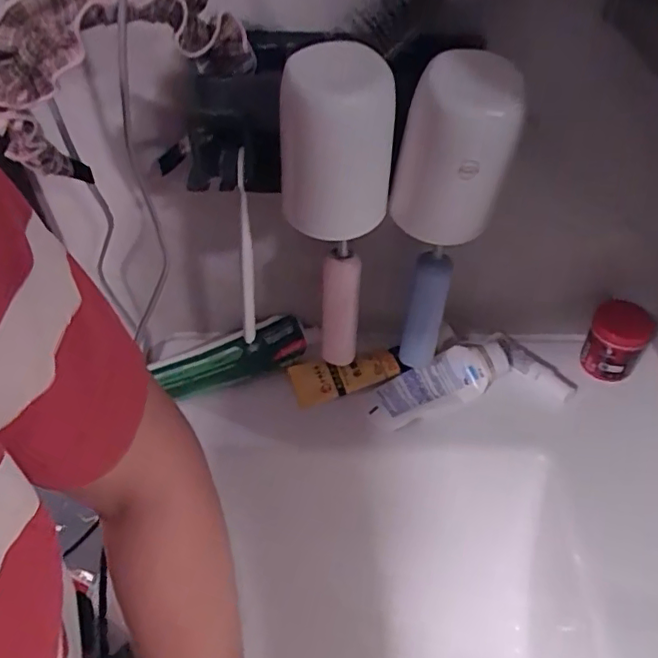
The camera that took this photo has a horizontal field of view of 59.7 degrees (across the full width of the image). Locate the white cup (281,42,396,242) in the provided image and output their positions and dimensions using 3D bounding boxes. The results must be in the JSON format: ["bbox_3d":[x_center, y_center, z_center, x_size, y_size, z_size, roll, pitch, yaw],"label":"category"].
[{"bbox_3d":[0.001,-0.100,0.315,0.066,0.114,0.058,5,48,5],"label":"white cup"}]

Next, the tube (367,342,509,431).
[{"bbox_3d":[0.109,0.053,0.568,0.149,0.031,0.049,-20,50,-17],"label":"tube"}]

